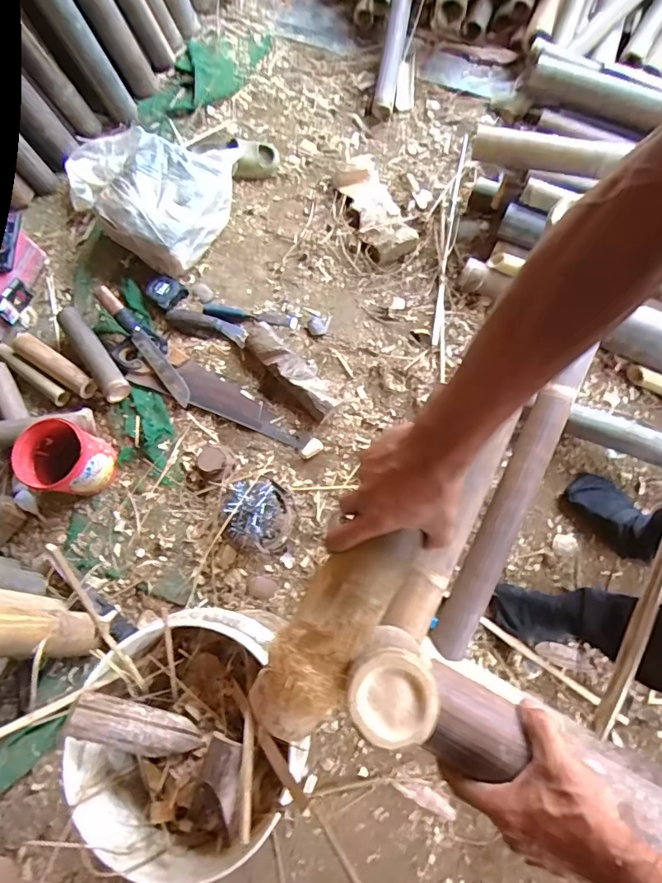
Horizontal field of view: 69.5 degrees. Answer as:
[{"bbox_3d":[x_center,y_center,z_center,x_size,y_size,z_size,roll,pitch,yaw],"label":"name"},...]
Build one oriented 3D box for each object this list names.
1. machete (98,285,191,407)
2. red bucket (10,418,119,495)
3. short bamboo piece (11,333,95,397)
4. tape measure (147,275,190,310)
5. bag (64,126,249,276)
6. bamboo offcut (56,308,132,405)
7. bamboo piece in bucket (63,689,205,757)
[{"bbox_3d":[-0.430,-0.220,1.114,0.042,0.027,0.322,-37,90,-8],"label":"machete"},{"bbox_3d":[-0.554,0.040,1.005,0.140,0.151,0.142,0,75,2],"label":"red bucket"},{"bbox_3d":[-0.652,-0.181,1.118,0.239,0.044,0.057,34,79,10],"label":"short bamboo piece"},{"bbox_3d":[-0.404,-0.367,1.167,0.078,0.030,0.079,31,78,9],"label":"tape measure"},{"bbox_3d":[-0.462,-0.663,1.201,0.429,0.128,0.379,27,78,10],"label":"bag"},{"bbox_3d":[-0.560,-0.209,1.118,0.060,0.054,0.266,-36,77,-7],"label":"bamboo offcut"},{"bbox_3d":[-0.256,0.379,0.630,0.168,0.017,0.058,28,76,-20],"label":"bamboo piece in bucket"}]

